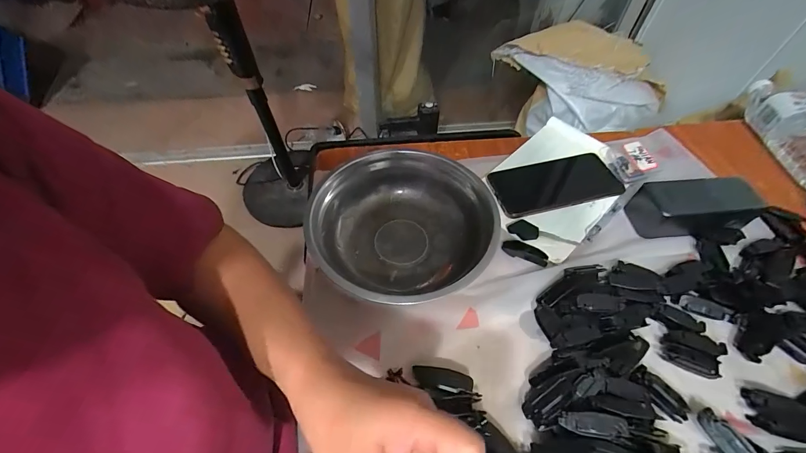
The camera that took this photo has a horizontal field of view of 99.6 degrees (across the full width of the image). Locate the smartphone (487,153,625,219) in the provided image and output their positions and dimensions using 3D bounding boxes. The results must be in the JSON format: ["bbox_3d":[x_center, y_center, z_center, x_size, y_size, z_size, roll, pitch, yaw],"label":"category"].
[{"bbox_3d":[0.203,-0.056,0.460,0.169,0.015,0.077,-10,54,-8],"label":"smartphone"}]

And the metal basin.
[{"bbox_3d":[0.003,0.004,0.389,0.186,0.056,0.198,0,53,0],"label":"metal basin"}]

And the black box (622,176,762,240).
[{"bbox_3d":[0.349,-0.027,0.413,0.124,0.043,0.069,-3,53,-3],"label":"black box"}]

